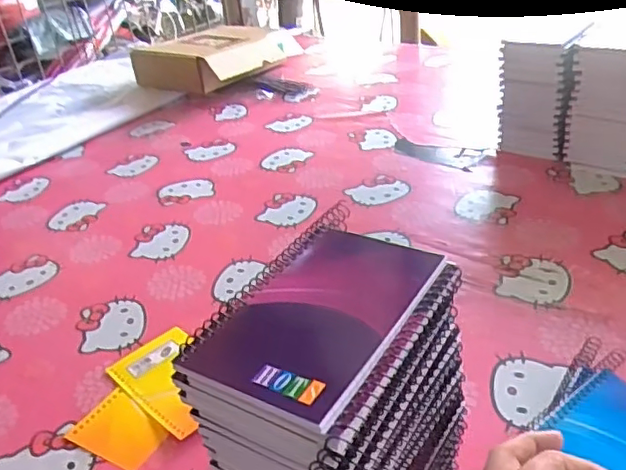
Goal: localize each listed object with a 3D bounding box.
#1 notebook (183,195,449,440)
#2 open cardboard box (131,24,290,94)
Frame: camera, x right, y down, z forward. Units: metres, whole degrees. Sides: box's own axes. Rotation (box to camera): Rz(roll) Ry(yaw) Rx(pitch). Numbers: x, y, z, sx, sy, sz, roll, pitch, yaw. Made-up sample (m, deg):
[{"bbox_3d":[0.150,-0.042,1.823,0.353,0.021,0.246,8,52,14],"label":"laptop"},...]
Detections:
[{"bbox_3d":[0.008,0.033,0.314,0.086,0.013,0.154,14,38,30],"label":"notebook"},{"bbox_3d":[-0.199,-0.374,1.280,0.241,0.092,0.263,14,38,30],"label":"open cardboard box"}]

